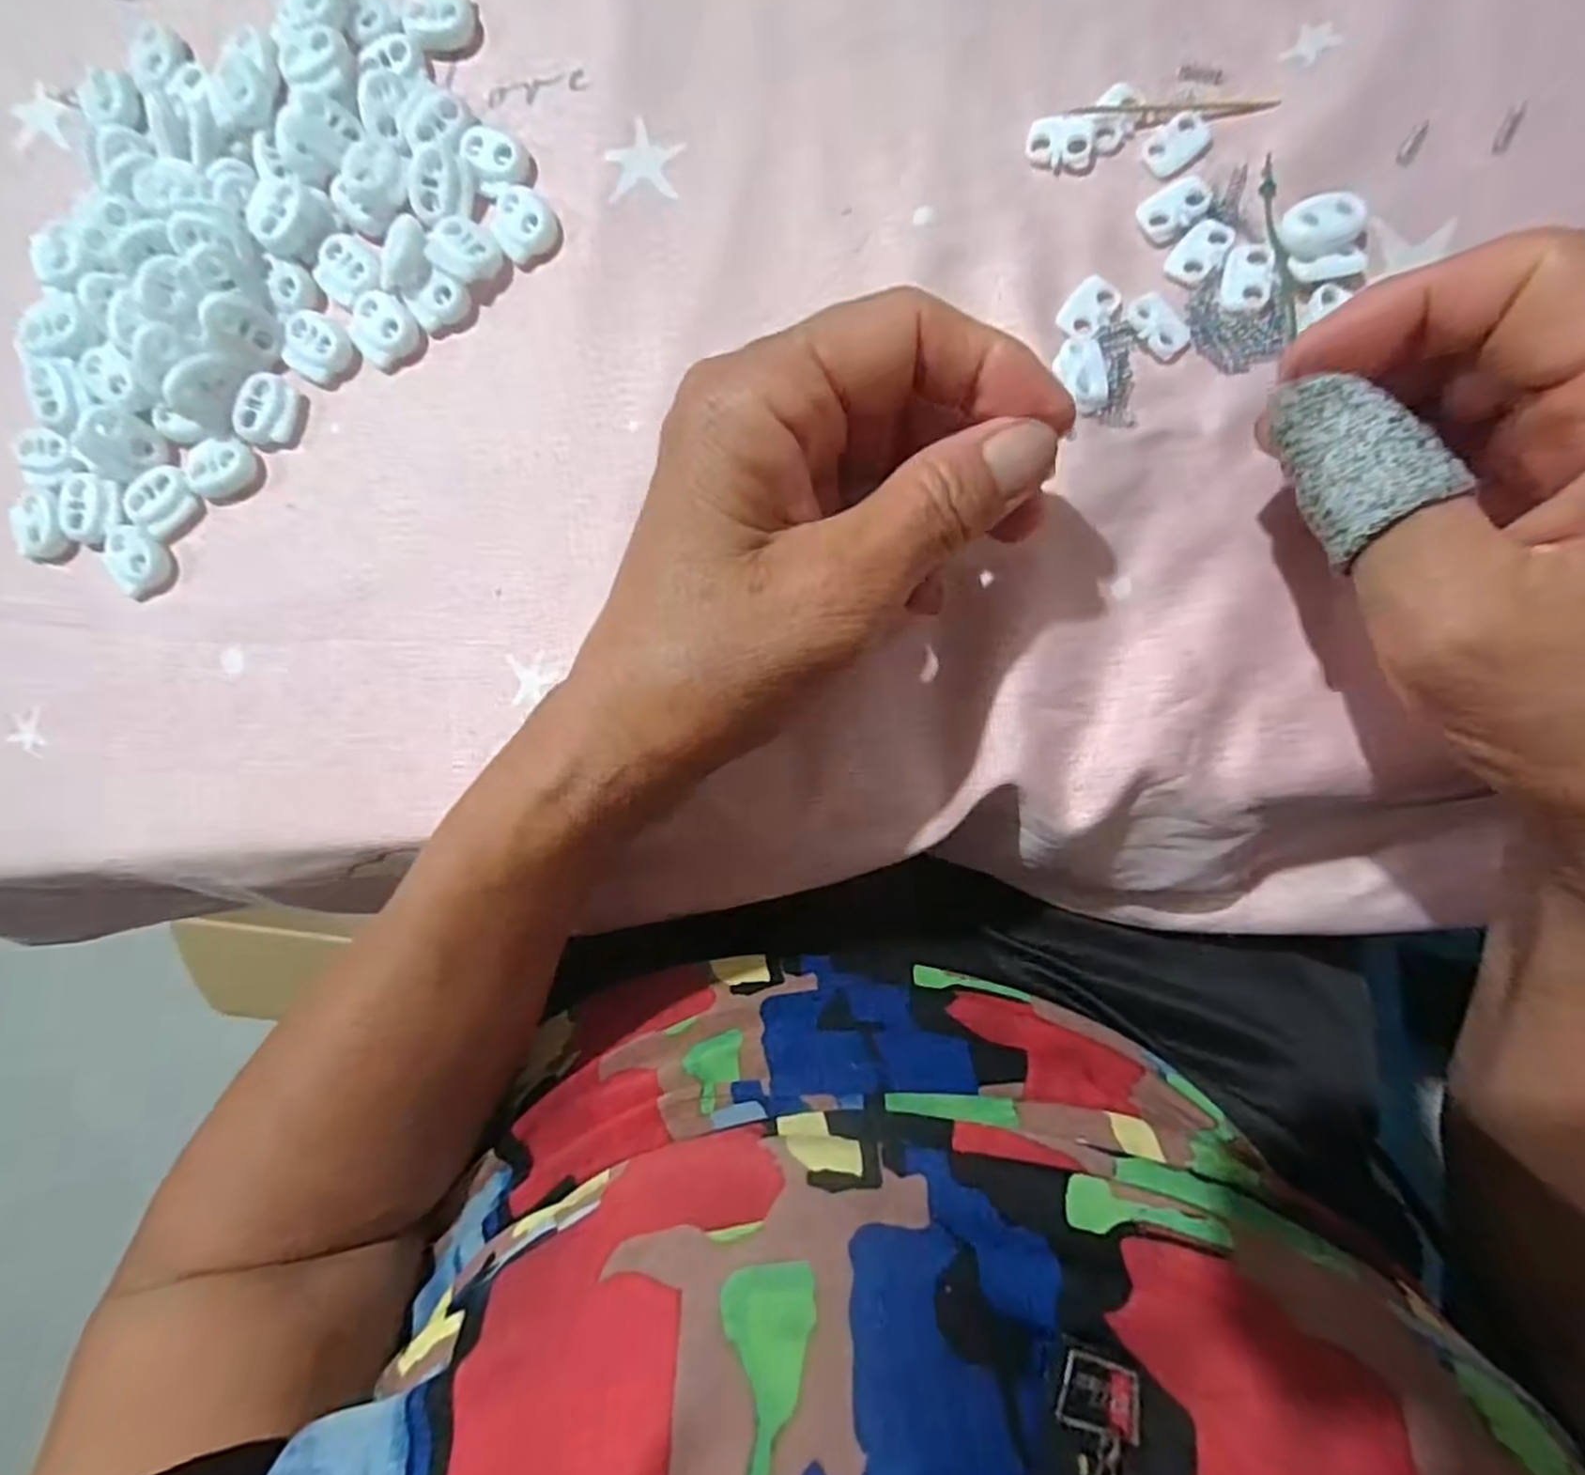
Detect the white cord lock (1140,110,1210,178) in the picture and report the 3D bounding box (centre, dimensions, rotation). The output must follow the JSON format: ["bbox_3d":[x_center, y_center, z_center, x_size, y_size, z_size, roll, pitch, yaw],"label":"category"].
[{"bbox_3d":[0.108,-0.168,0.211,0.018,0.004,0.013,-31,85,5],"label":"white cord lock"}]

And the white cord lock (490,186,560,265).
[{"bbox_3d":[-0.083,-0.158,0.229,0.019,0.004,0.022,-41,85,4],"label":"white cord lock"}]

